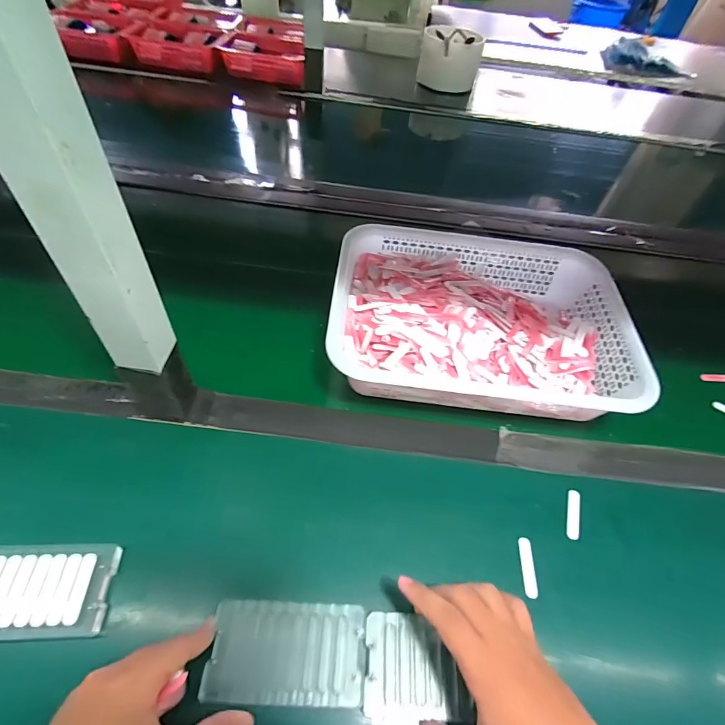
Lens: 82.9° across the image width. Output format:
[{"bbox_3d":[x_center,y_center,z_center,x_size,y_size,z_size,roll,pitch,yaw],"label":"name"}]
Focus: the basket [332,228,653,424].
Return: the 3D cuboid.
[{"bbox_3d":[0.142,-0.053,0.529,0.358,0.079,0.255,8,52,0],"label":"basket"}]

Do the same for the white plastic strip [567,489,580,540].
[{"bbox_3d":[0.219,0.156,0.424,0.013,0.004,0.051,18,53,8],"label":"white plastic strip"}]

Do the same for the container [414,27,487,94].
[{"bbox_3d":[0.232,-0.817,1.102,0.152,0.123,0.152,8,52,0],"label":"container"}]

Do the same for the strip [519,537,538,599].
[{"bbox_3d":[0.157,0.194,0.389,0.012,0.004,0.052,7,52,-1],"label":"strip"}]

